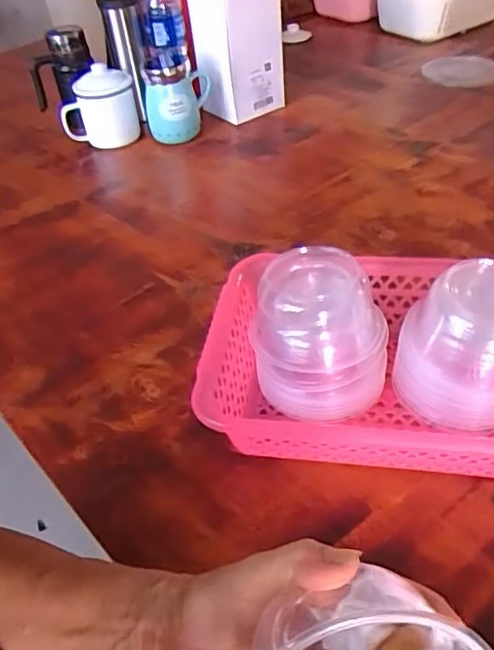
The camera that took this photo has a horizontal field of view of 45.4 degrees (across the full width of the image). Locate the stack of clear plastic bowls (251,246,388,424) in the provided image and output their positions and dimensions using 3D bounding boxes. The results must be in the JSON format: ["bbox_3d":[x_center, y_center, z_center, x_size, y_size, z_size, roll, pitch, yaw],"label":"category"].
[{"bbox_3d":[0.061,0.012,0.513,0.116,0.123,0.097,6,44,13],"label":"stack of clear plastic bowls"}]

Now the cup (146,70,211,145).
[{"bbox_3d":[-0.111,-0.357,0.973,0.104,0.100,0.077,-6,42,1],"label":"cup"}]

